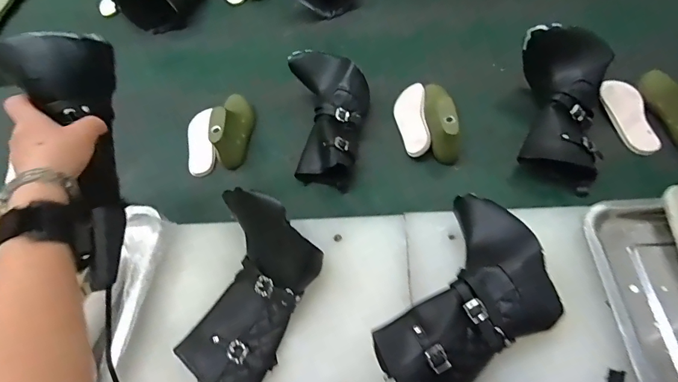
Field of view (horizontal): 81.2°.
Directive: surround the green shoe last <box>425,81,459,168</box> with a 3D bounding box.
[{"bbox_3d":[0.167,-0.127,0.638,0.053,0.080,0.151,-7,57,5],"label":"green shoe last"}]

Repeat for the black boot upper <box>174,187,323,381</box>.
[{"bbox_3d":[-0.118,0.114,0.471,0.140,0.073,0.219,19,62,20],"label":"black boot upper"}]

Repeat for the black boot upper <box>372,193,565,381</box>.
[{"bbox_3d":[0.132,0.116,0.426,0.218,0.063,0.160,-39,60,-15],"label":"black boot upper"}]

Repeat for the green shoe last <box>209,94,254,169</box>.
[{"bbox_3d":[-0.183,-0.117,0.685,0.042,0.075,0.146,-4,57,6],"label":"green shoe last"}]

